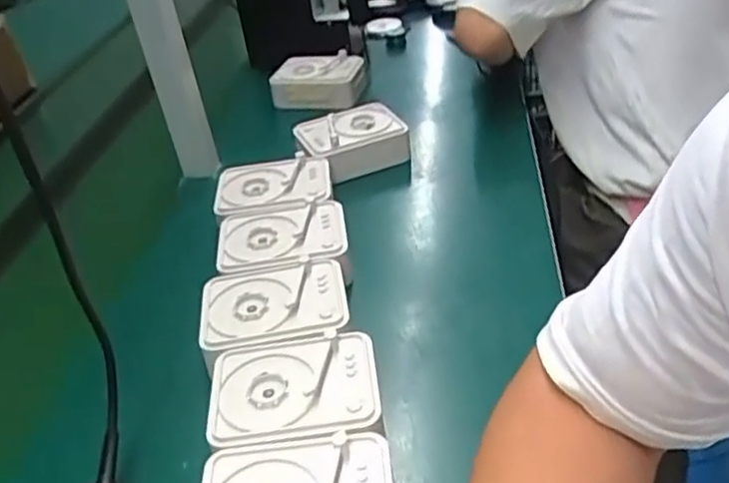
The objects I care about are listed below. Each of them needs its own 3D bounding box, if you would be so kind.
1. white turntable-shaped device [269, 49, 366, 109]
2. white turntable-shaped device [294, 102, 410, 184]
[{"bbox_3d":[-0.066,-0.240,1.030,0.136,0.056,0.116,-4,35,6],"label":"white turntable-shaped device"},{"bbox_3d":[-0.016,-0.126,0.858,0.124,0.044,0.107,-20,37,-17],"label":"white turntable-shaped device"}]

